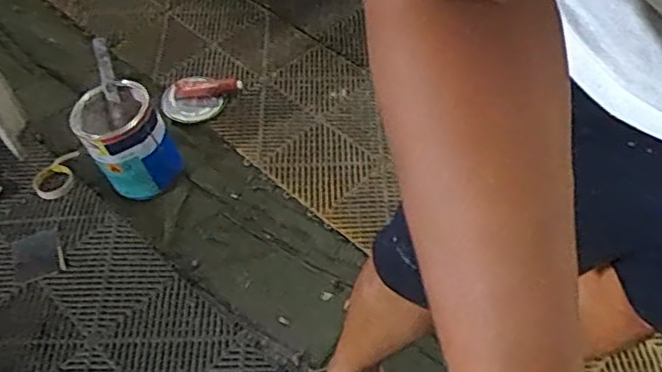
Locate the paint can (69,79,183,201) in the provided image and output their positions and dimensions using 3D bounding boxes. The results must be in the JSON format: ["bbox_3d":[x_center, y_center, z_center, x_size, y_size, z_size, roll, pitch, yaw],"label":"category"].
[{"bbox_3d":[-0.439,-0.098,1.384,0.170,0.209,0.186,-2,52,2],"label":"paint can"}]

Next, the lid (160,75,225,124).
[{"bbox_3d":[-0.338,-0.215,1.590,0.140,0.017,0.140,2,57,-3],"label":"lid"}]

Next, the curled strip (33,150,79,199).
[{"bbox_3d":[-0.611,-0.033,1.451,0.082,0.023,0.175,-6,37,-2],"label":"curled strip"}]

